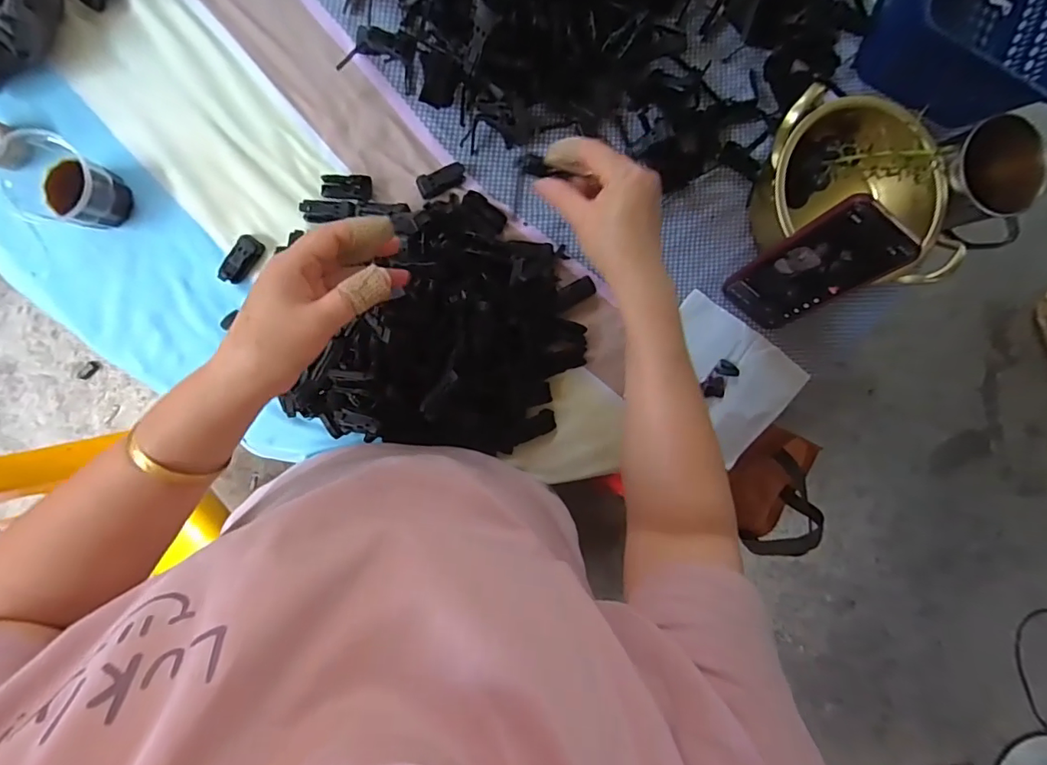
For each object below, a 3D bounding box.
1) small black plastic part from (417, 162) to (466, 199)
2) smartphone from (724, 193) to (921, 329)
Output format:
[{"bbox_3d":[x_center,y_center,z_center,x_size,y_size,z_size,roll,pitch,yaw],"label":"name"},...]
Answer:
[{"bbox_3d":[-0.079,-0.196,0.493,0.047,0.011,0.021,-25,97,-4],"label":"small black plastic part"},{"bbox_3d":[0.267,-0.104,0.473,0.074,0.154,0.013,36,61,-8],"label":"smartphone"}]

